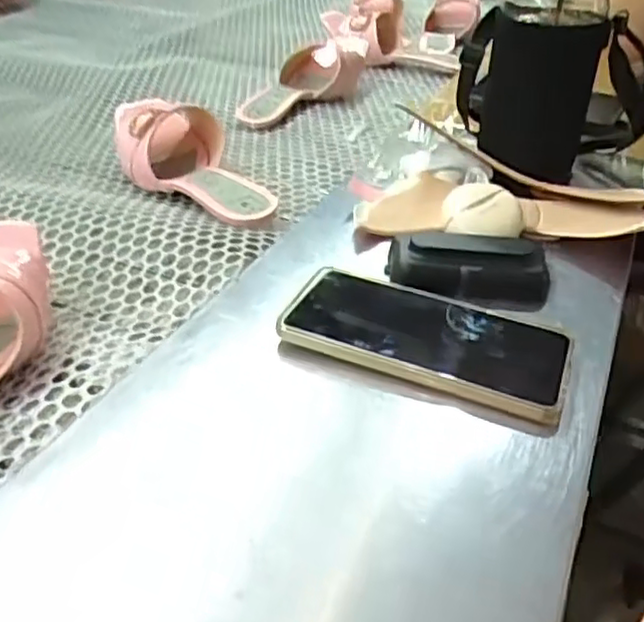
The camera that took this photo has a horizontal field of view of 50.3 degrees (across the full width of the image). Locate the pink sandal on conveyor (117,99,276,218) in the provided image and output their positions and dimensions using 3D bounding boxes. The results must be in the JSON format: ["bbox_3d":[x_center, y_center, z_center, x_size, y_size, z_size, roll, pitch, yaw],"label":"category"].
[{"bbox_3d":[-0.126,-0.137,0.616,0.092,0.064,0.205,-14,38,-24],"label":"pink sandal on conveyor"}]

